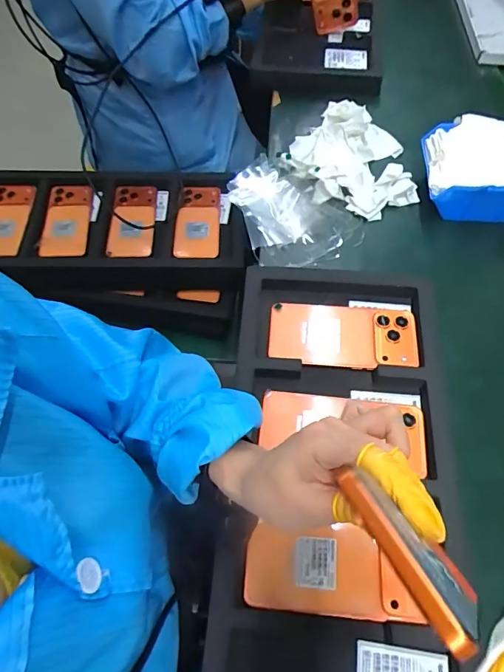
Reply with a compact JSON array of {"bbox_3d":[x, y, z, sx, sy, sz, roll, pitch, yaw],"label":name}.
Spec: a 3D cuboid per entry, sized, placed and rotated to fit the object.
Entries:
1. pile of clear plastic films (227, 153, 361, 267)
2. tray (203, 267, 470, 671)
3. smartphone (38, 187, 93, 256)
[{"bbox_3d":[0.058,-0.170,0.600,0.148,0.035,0.176,-19,63,-11],"label":"pile of clear plastic films"},{"bbox_3d":[0.086,0.134,0.414,0.225,0.020,0.463,5,61,2],"label":"tray"},{"bbox_3d":[-0.316,-0.194,0.743,0.076,0.015,0.145,-2,68,-6],"label":"smartphone"}]

